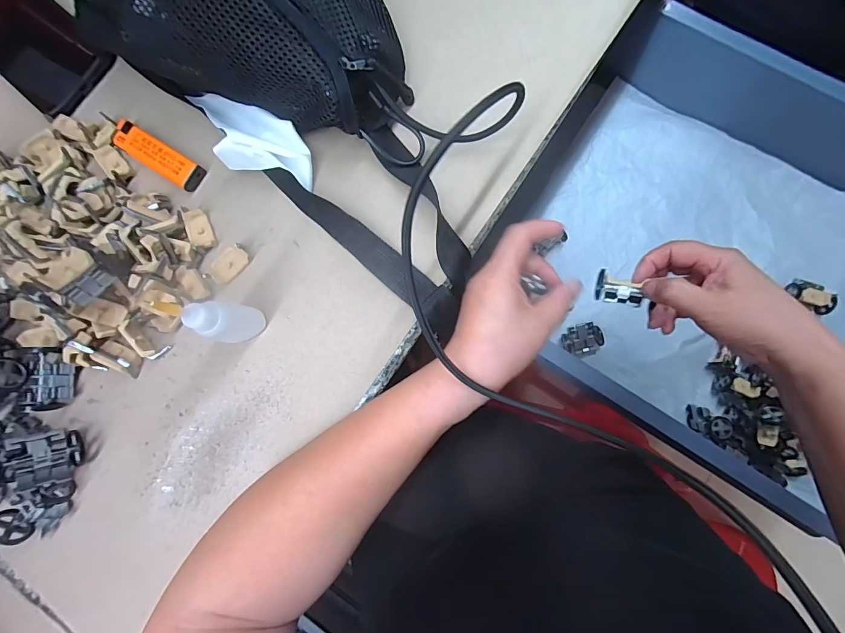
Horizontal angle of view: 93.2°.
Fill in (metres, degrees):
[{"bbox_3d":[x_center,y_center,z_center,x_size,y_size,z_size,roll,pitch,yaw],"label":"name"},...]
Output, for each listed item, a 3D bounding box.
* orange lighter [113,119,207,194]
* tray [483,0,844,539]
[{"bbox_3d":[-0.217,-0.131,0.325,0.082,0.012,0.024,33,88,8],"label":"orange lighter"},{"bbox_3d":[0.374,-0.067,0.476,0.534,0.119,0.400,34,88,6],"label":"tray"}]

